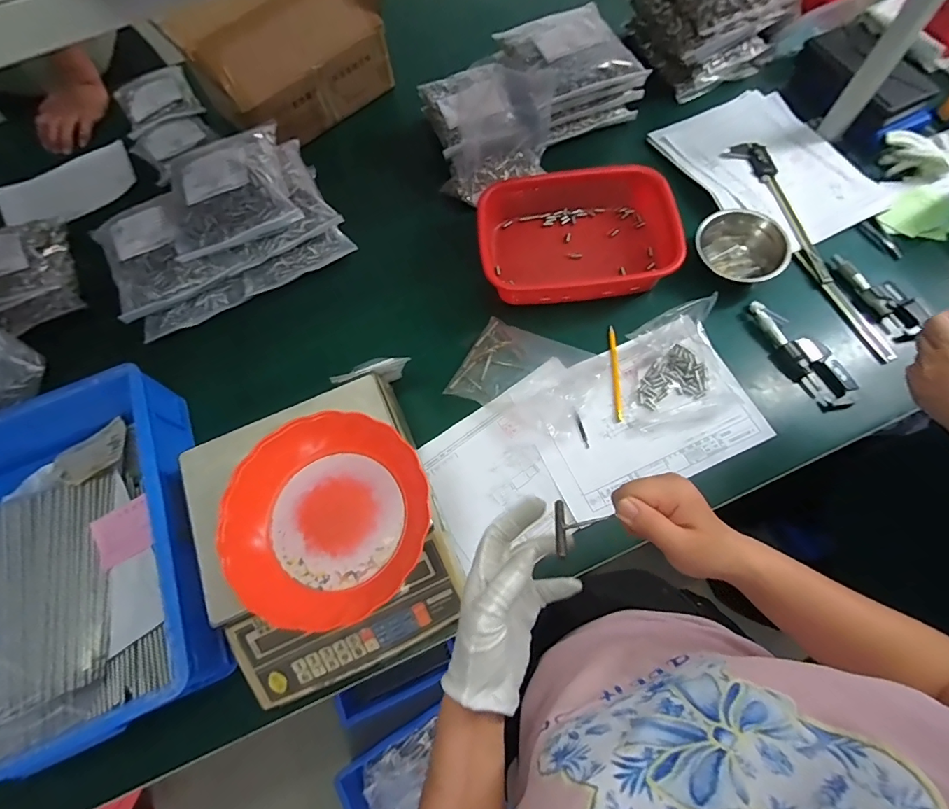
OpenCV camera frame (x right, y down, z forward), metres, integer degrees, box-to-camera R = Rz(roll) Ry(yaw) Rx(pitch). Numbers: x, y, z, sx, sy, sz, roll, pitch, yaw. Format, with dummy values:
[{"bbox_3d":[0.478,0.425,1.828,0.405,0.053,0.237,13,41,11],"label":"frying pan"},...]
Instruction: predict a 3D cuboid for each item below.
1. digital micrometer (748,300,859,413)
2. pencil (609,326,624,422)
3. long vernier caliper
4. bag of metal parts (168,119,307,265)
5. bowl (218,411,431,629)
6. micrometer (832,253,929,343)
[{"bbox_3d":[0.461,-0.075,0.653,0.061,0.024,0.181,-26,71,-7],"label":"digital micrometer"},{"bbox_3d":[0.203,-0.046,0.666,0.013,0.009,0.145,1,72,3],"label":"pencil"},{"bbox_3d":[0.518,-0.249,0.720,0.060,0.024,0.422,-18,70,-4],"label":"long vernier caliper"},{"bbox_3d":[-0.371,-0.325,0.688,0.181,0.059,0.161,-19,70,-4],"label":"bag of metal parts"},{"bbox_3d":[-0.151,0.118,0.495,0.202,0.072,0.203,-1,72,2],"label":"bowl"},{"bbox_3d":[0.591,-0.165,0.676,0.048,0.031,0.152,-27,71,-7],"label":"micrometer"}]

